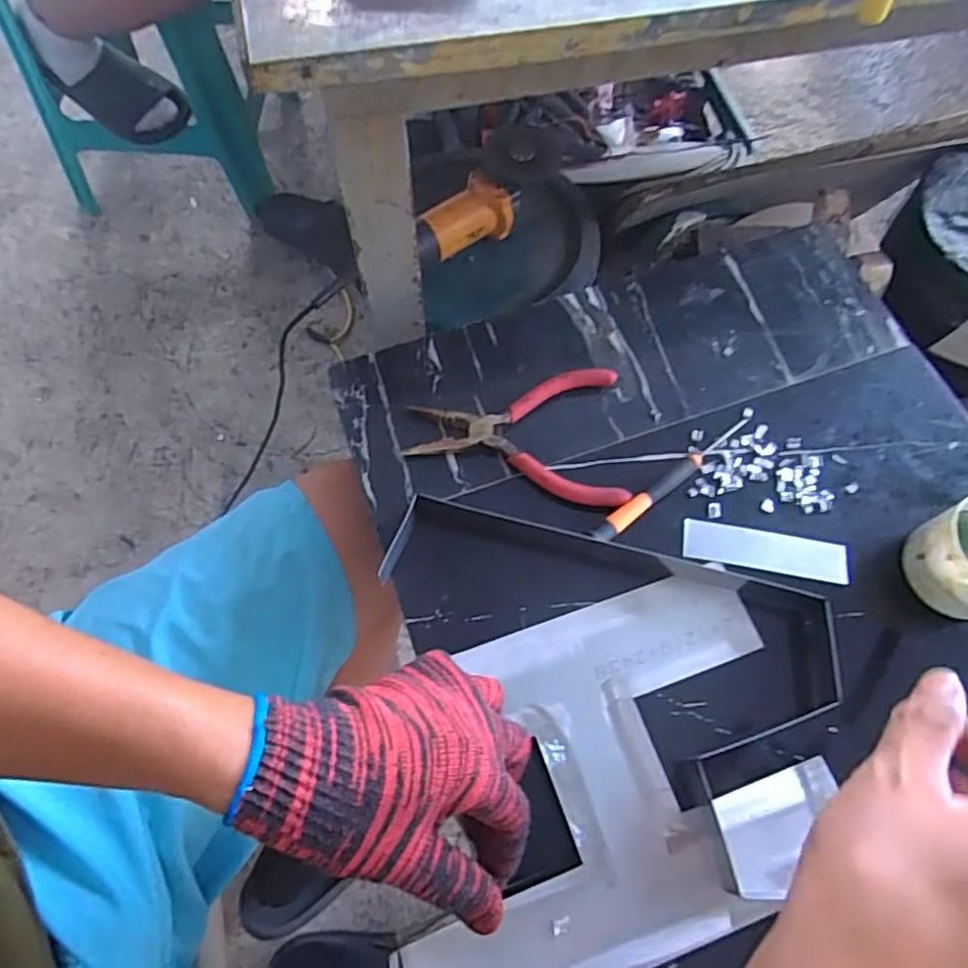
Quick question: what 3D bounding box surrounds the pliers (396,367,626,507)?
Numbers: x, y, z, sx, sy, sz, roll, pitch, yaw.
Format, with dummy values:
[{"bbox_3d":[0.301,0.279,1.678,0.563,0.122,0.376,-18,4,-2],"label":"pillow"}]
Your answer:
[{"bbox_3d":[0.020,-0.030,0.447,0.142,0.014,0.098,-1,66,-2],"label":"pliers"}]

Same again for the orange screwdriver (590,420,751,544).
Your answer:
[{"bbox_3d":[0.123,-0.005,0.438,0.138,0.009,0.012,-38,72,-16],"label":"orange screwdriver"}]

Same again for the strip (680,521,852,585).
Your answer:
[{"bbox_3d":[0.179,0.043,0.425,0.101,0.004,0.027,10,68,5],"label":"strip"}]

